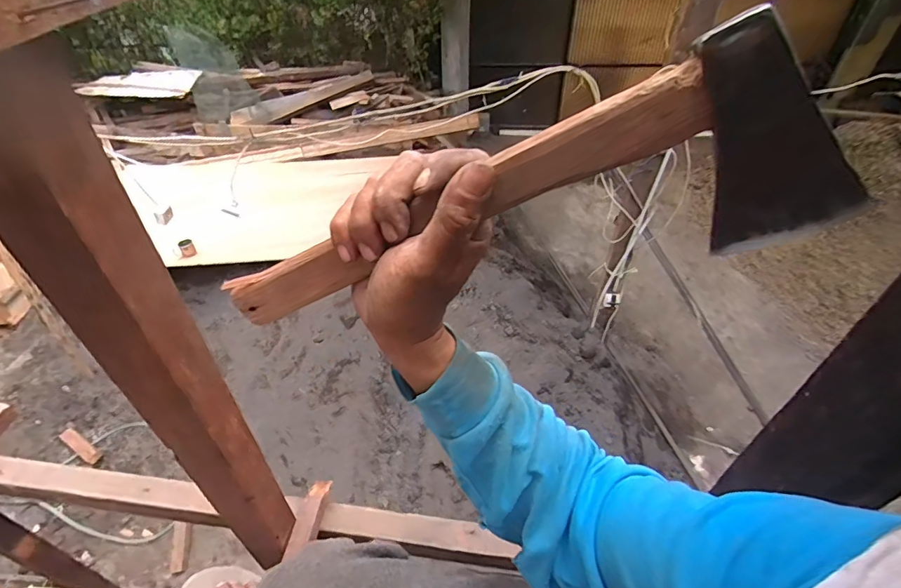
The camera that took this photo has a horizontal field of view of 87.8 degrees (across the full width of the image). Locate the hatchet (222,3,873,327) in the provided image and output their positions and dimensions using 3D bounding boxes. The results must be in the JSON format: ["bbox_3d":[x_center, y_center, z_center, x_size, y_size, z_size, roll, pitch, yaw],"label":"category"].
[{"bbox_3d":[0.009,-0.032,0.257,0.338,0.087,0.037,-18,38,24],"label":"hatchet"}]

